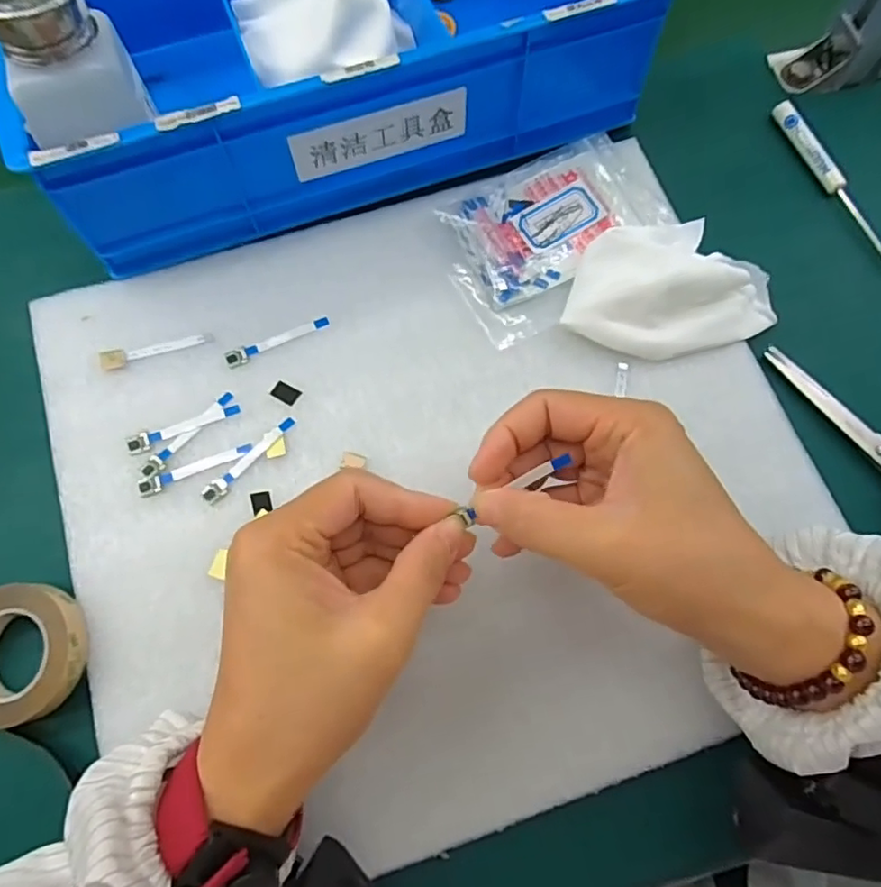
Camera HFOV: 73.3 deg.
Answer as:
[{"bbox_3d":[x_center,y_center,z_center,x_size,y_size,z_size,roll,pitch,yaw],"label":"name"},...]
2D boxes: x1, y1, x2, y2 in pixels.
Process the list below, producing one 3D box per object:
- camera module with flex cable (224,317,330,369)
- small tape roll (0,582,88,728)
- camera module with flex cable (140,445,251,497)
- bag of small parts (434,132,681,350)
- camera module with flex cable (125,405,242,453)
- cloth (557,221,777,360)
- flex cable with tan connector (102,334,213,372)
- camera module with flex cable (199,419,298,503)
[{"bbox_3d":[-0.091,-0.057,0.330,0.060,0.004,0.011,-24,75,-7],"label":"camera module with flex cable"},{"bbox_3d":[-0.199,0.098,0.277,0.059,0.013,0.060,0,73,0],"label":"small tape roll"},{"bbox_3d":[-0.127,0.013,0.308,0.058,0.004,0.010,-22,74,-7],"label":"camera module with flex cable"},{"bbox_3d":[0.068,-0.127,0.350,0.137,0.010,0.093,-33,76,-10],"label":"bag of small parts"},{"bbox_3d":[-0.136,-0.008,0.313,0.059,0.004,0.011,-19,74,-6],"label":"camera module with flex cable"},{"bbox_3d":[0.126,-0.089,0.326,0.114,0.027,0.074,-14,74,-5],"label":"cloth"},{"bbox_3d":[-0.157,-0.051,0.329,0.060,0.004,0.011,-12,74,-4],"label":"flex cable with tan connector"},{"bbox_3d":[-0.100,0.008,0.310,0.010,0.004,0.060,43,77,11],"label":"camera module with flex cable"}]

